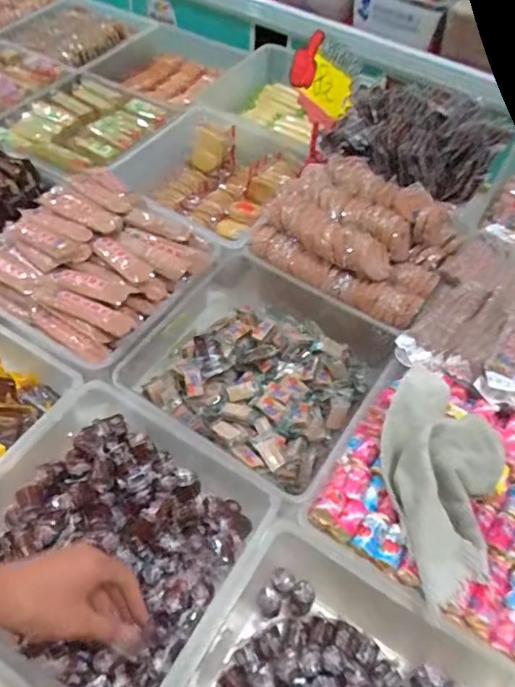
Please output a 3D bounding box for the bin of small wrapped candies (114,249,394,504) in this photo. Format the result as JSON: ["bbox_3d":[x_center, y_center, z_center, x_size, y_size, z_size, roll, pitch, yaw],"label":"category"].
[{"bbox_3d":[-0.003,0.034,0.754,0.333,0.133,0.304,33,60,17],"label":"bin of small wrapped candies"}]

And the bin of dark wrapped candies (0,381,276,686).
[{"bbox_3d":[-0.170,0.236,0.596,0.295,0.116,0.291,30,59,16],"label":"bin of dark wrapped candies"}]

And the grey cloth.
[{"bbox_3d":[0.191,0.149,0.546,0.137,0.060,0.218,22,57,11],"label":"grey cloth"}]

